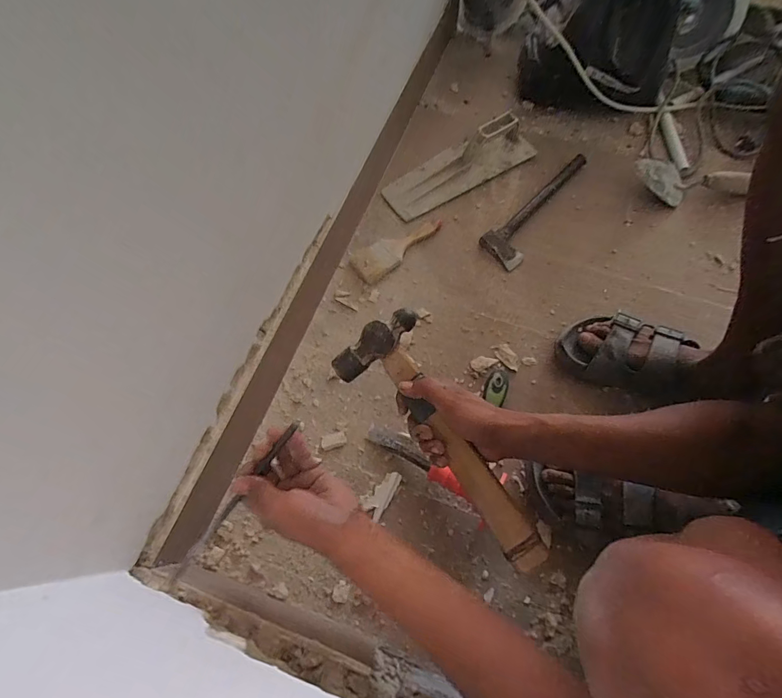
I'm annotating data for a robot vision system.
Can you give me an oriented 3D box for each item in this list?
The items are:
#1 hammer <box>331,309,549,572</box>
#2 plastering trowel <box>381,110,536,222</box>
[{"bbox_3d":[0.058,0.095,0.436,0.101,0.034,0.294,-34,77,-12],"label":"hammer"},{"bbox_3d":[0.128,-0.350,0.755,0.300,0.060,0.101,-30,70,-11],"label":"plastering trowel"}]

